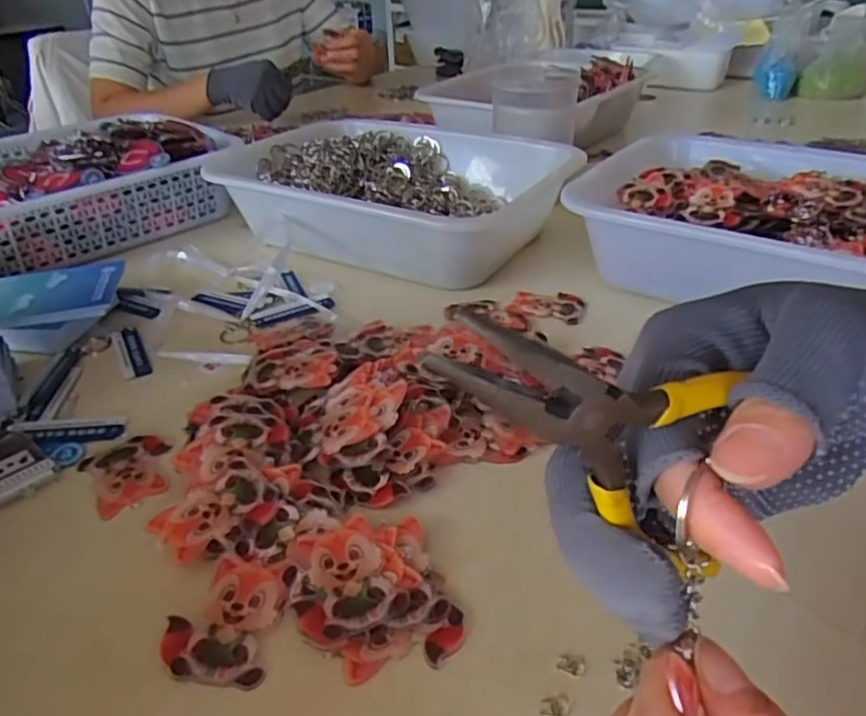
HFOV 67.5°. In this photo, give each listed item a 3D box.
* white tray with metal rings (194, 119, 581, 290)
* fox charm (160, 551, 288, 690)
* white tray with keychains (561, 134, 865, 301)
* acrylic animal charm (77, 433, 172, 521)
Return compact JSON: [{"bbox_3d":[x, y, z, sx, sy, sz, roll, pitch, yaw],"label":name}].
[{"bbox_3d":[-0.040,-0.167,0.668,0.348,0.079,0.241,19,38,27],"label":"white tray with metal rings"},{"bbox_3d":[-0.095,0.120,0.300,0.048,0.004,0.059,6,43,3],"label":"fox charm"},{"bbox_3d":[0.294,-0.102,0.548,0.326,0.089,0.239,22,40,30],"label":"white tray with keychains"},{"bbox_3d":[-0.184,0.069,0.395,0.049,0.004,0.061,-24,40,-31],"label":"acrylic animal charm"}]

